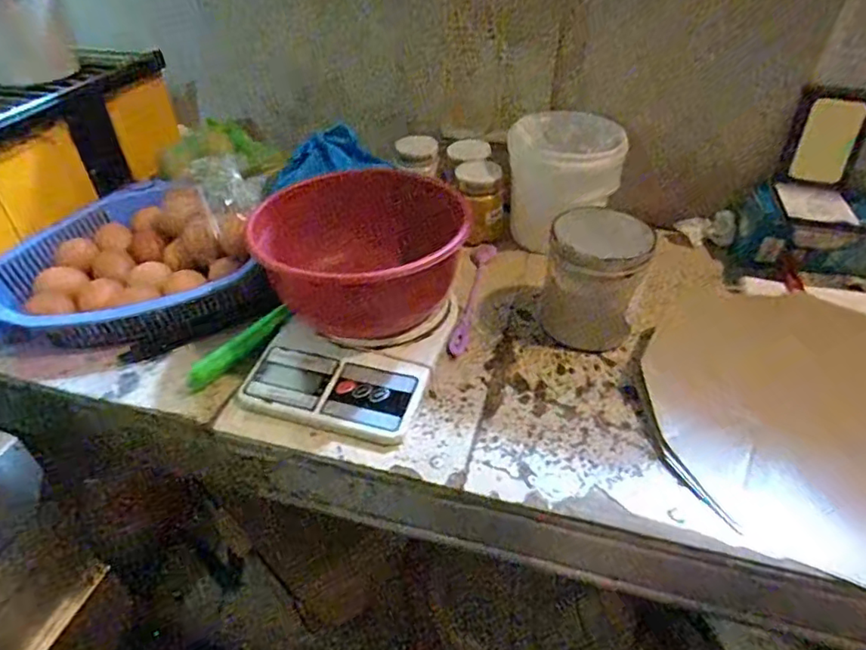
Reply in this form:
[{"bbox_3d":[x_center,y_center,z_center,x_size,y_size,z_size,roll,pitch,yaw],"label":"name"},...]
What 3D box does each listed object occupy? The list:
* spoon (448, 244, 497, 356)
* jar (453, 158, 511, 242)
[{"bbox_3d":[0.041,-0.033,0.587,0.021,0.015,0.177,10,40,11],"label":"spoon"},{"bbox_3d":[0.057,-0.144,0.646,0.052,0.071,0.060,-6,40,-8],"label":"jar"}]

